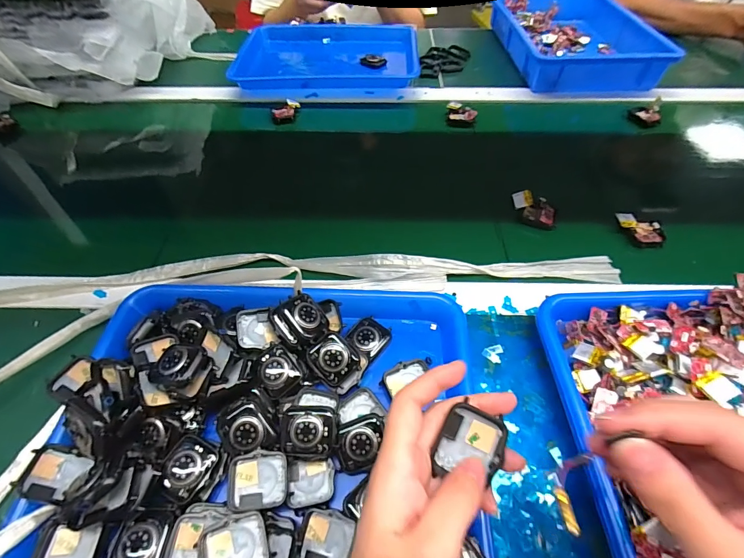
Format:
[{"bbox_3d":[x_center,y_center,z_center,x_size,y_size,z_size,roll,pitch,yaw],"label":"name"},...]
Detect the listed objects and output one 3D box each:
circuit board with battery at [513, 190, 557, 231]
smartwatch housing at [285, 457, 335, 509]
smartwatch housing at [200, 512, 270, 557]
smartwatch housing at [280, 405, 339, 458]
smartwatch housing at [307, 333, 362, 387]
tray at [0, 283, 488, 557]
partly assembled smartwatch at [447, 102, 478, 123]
[{"bbox_3d":[0.205,-0.088,0.473,0.052,0.027,0.037,9,54,7],"label":"circuit board with battery"},{"bbox_3d":[-0.047,0.156,0.288,0.035,0.014,0.033,-3,54,-1],"label":"smartwatch housing"},{"bbox_3d":[-0.092,0.181,0.250,0.041,0.009,0.036,-17,55,-11],"label":"smartwatch housing"},{"bbox_3d":[-0.049,0.118,0.293,0.043,0.011,0.035,1,54,2],"label":"smartwatch housing"},{"bbox_3d":[-0.034,0.072,0.332,0.035,0.007,0.042,-44,81,-12],"label":"smartwatch housing"},{"bbox_3d":[-0.082,0.110,0.304,0.328,0.050,0.254,2,54,2],"label":"tray"},{"bbox_3d":[0.149,-0.277,0.618,0.050,0.021,0.032,14,55,11],"label":"partly assembled smartwatch"}]

